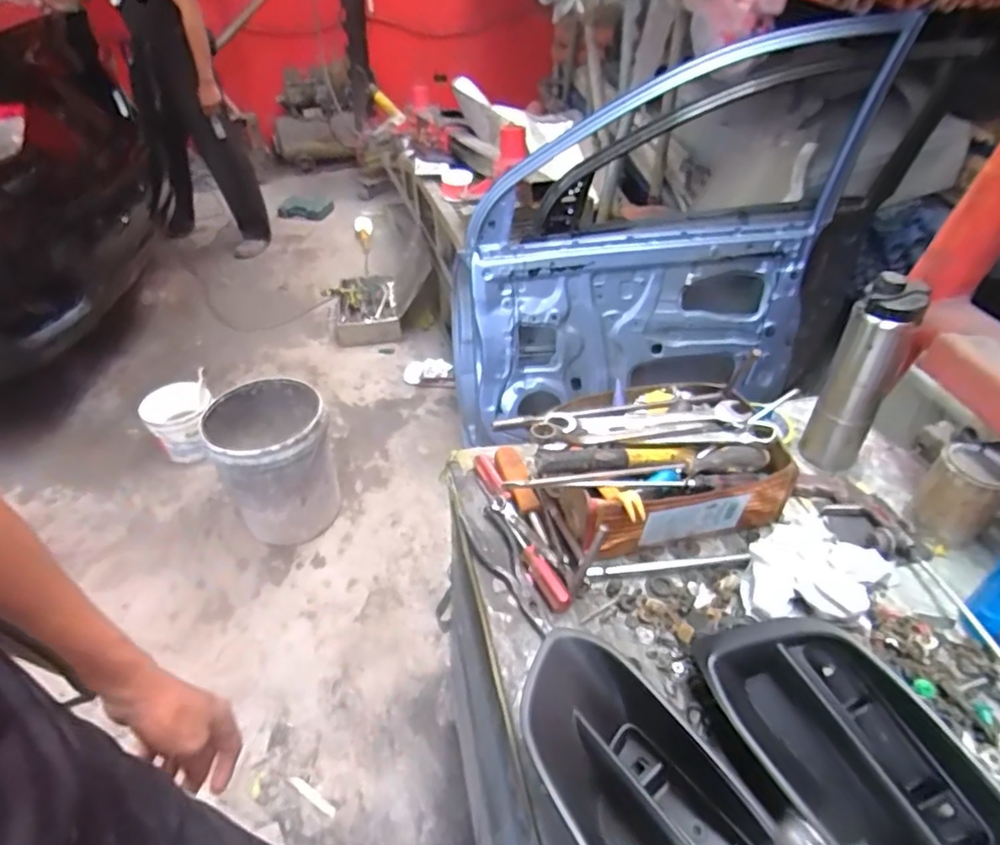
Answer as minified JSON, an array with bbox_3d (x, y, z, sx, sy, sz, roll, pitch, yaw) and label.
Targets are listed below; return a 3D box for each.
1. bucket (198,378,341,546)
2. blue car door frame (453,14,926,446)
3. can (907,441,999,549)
[{"bbox_3d":[-0.609,0.110,1.672,0.293,0.340,0.325,-19,44,-20],"label":"bucket"},{"bbox_3d":[0.428,-0.426,1.657,1.121,0.979,0.376,-1,41,-1],"label":"blue car door frame"},{"bbox_3d":[0.522,0.083,0.692,0.072,0.100,0.068,0,41,0],"label":"can"}]

